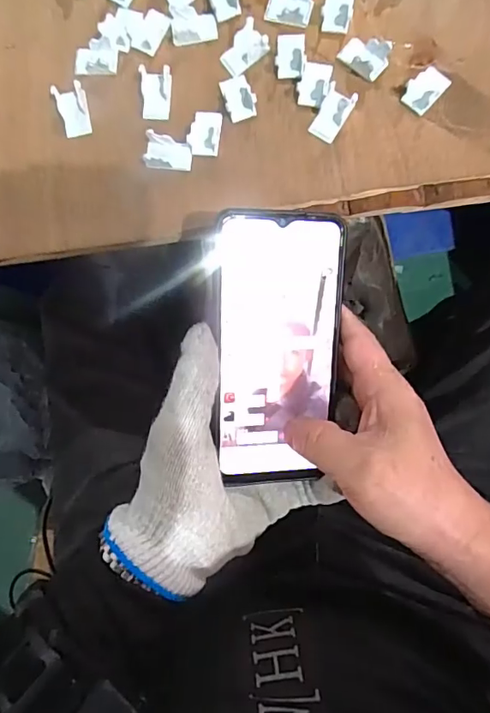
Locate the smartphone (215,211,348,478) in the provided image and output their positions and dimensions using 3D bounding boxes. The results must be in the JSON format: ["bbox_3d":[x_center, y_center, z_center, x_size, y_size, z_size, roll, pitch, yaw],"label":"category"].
[{"bbox_3d":[0.019,-0.001,0.302,0.073,0.016,0.164,-1,103,-10],"label":"smartphone"}]

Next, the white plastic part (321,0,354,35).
[{"bbox_3d":[0.061,-0.229,0.327,0.019,0.005,0.031,11,87,6],"label":"white plastic part"}]

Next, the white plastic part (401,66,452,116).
[{"bbox_3d":[0.116,-0.172,0.319,0.021,0.006,0.030,42,91,6],"label":"white plastic part"}]

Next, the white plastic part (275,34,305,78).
[{"bbox_3d":[0.030,-0.200,0.328,0.019,0.004,0.032,4,86,5],"label":"white plastic part"}]

